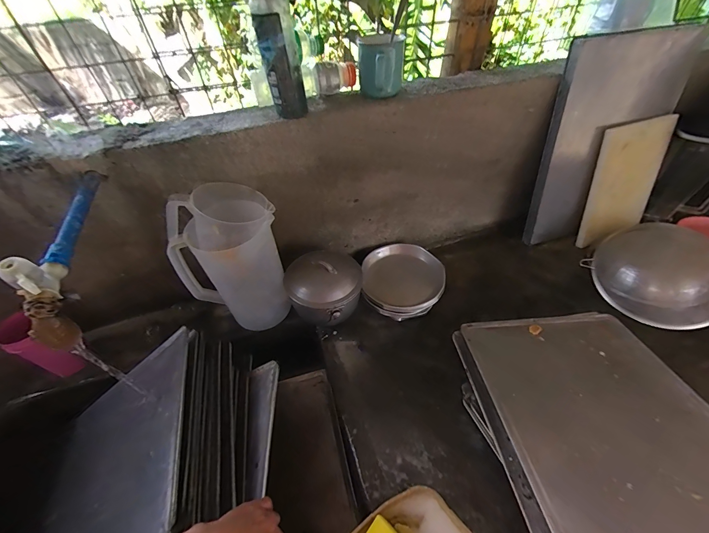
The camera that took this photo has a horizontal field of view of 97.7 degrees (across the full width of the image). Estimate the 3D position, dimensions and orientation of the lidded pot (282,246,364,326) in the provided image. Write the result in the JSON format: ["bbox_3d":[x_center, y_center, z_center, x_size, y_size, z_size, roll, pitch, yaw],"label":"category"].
[{"bbox_3d":[-0.065,0.053,0.693,0.163,0.129,0.144,11,50,13],"label":"lidded pot"}]

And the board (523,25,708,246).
[{"bbox_3d":[0.597,-0.285,0.743,0.315,0.448,0.033,-12,33,-11],"label":"board"}]

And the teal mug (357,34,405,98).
[{"bbox_3d":[0.048,-0.363,0.572,0.077,0.080,0.121,1,48,4],"label":"teal mug"}]

